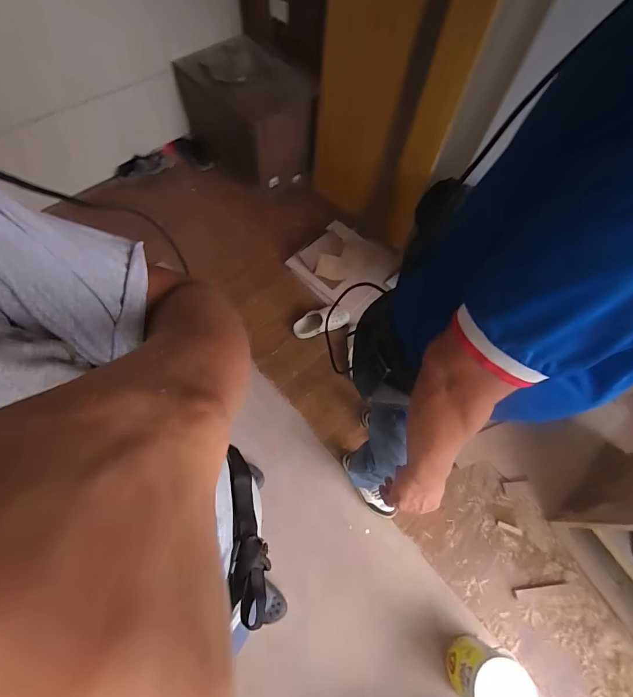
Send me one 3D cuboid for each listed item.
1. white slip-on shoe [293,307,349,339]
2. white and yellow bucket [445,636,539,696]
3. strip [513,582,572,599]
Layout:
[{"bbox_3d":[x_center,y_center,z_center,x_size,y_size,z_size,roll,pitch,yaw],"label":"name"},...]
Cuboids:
[{"bbox_3d":[0.020,-0.119,1.567,0.249,0.083,0.099,-11,66,-8],"label":"white slip-on shoe"},{"bbox_3d":[0.495,0.961,0.990,0.155,0.230,0.173,-28,69,-15],"label":"white and yellow bucket"},{"bbox_3d":[0.783,0.839,1.188,0.198,0.009,0.027,-5,65,-5],"label":"strip"}]

